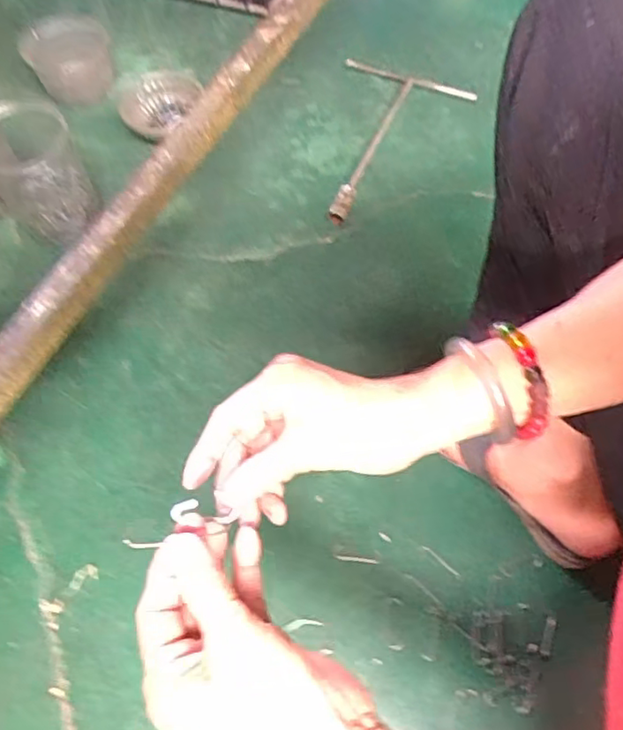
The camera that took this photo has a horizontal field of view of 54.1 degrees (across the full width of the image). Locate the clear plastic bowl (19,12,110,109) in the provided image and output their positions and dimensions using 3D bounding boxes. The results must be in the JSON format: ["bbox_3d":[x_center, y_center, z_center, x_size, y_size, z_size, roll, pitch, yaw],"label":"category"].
[{"bbox_3d":[-0.338,-0.432,0.853,0.112,0.061,0.113,-17,65,-5],"label":"clear plastic bowl"}]

